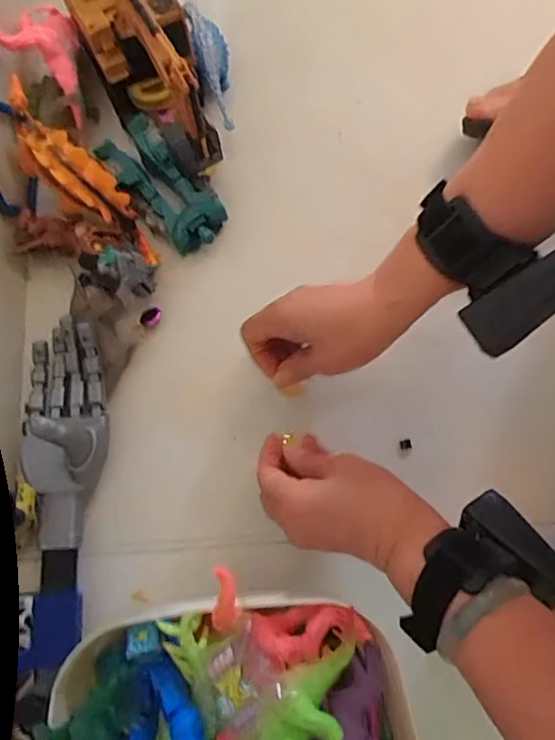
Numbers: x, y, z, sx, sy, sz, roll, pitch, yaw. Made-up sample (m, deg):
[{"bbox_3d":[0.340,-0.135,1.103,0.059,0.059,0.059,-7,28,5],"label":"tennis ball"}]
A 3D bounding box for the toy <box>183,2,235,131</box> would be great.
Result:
[{"bbox_3d":[-0.061,-0.292,0.520,0.032,0.043,0.135,-14,76,-2],"label":"toy"}]

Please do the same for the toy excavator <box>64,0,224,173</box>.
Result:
[{"bbox_3d":[-0.113,-0.270,0.461,0.078,0.138,0.214,-25,76,-4],"label":"toy excavator"}]

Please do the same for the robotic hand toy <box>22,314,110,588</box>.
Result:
[{"bbox_3d":[-0.167,0.061,0.415,0.064,0.069,0.202,-8,76,0],"label":"robotic hand toy"}]

